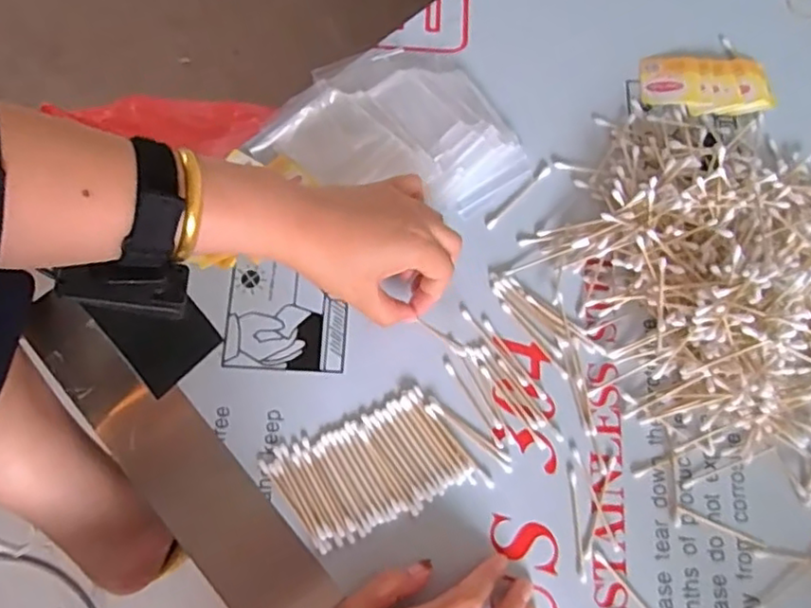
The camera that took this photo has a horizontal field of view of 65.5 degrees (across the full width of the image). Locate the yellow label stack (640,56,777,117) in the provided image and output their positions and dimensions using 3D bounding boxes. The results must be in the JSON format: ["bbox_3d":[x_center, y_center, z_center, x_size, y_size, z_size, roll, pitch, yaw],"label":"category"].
[{"bbox_3d":[0.257,-0.188,0.538,0.109,0.009,0.059,0,73,-1],"label":"yellow label stack"}]

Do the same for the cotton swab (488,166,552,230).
[{"bbox_3d":[0.091,-0.085,0.504,0.007,0.004,0.075,42,76,13],"label":"cotton swab"}]

